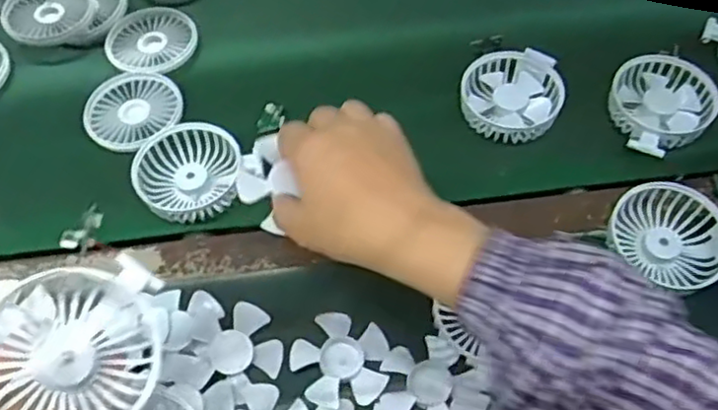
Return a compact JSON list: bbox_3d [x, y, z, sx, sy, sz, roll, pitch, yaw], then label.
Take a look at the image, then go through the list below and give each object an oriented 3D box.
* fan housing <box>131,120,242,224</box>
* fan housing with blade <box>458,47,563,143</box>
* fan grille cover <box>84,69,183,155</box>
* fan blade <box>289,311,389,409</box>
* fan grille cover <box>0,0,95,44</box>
[{"bbox_3d":[-0.144,-0.030,0.581,0.085,0.021,0.088,0,56,0],"label":"fan housing"},{"bbox_3d":[0.137,-0.098,0.621,0.086,0.036,0.089,0,56,0],"label":"fan housing with blade"},{"bbox_3d":[-0.209,-0.090,0.628,0.084,0.009,0.087,-27,60,-17],"label":"fan grille cover"},{"bbox_3d":[-0.013,0.110,0.489,0.067,0.007,0.068,0,56,0],"label":"fan blade"},{"bbox_3d":[-0.316,-0.197,0.693,0.086,0.011,0.088,-26,60,-17],"label":"fan grille cover"}]

